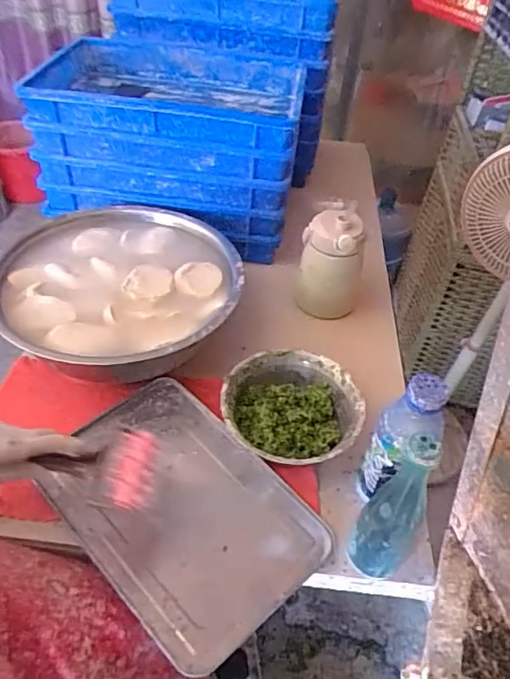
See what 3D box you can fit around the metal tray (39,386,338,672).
[{"bbox_3d":[-0.092,0.201,0.631,0.232,0.027,0.336,-32,55,-32],"label":"metal tray"}]

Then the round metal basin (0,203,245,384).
[{"bbox_3d":[-0.214,-0.081,0.820,0.361,0.086,0.382,3,44,-3],"label":"round metal basin"}]

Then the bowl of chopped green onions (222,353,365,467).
[{"bbox_3d":[0.053,0.096,0.710,0.185,0.052,0.183,3,44,-3],"label":"bowl of chopped green onions"}]

